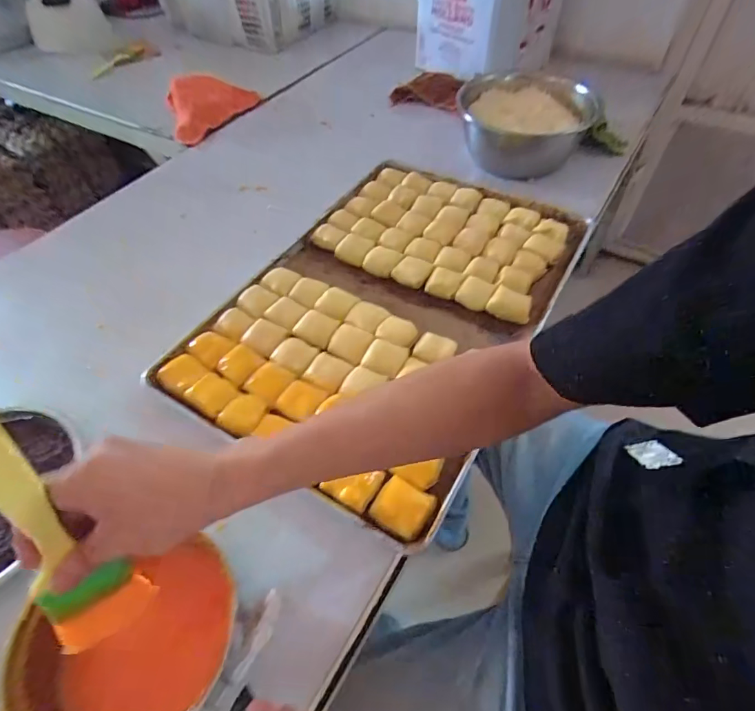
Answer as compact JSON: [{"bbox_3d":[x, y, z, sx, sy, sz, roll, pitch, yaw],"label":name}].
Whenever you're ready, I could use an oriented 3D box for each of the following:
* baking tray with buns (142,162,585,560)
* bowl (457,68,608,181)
[{"bbox_3d":[0.023,-0.088,0.630,0.394,0.045,0.583,26,58,20],"label":"baking tray with buns"},{"bbox_3d":[0.274,-0.435,0.828,0.234,0.121,0.281,11,54,11],"label":"bowl"}]

